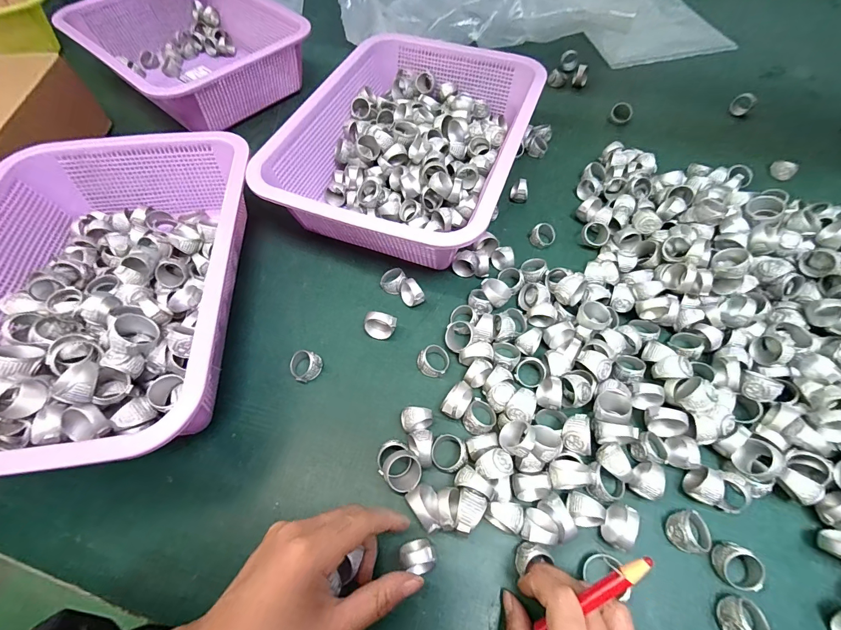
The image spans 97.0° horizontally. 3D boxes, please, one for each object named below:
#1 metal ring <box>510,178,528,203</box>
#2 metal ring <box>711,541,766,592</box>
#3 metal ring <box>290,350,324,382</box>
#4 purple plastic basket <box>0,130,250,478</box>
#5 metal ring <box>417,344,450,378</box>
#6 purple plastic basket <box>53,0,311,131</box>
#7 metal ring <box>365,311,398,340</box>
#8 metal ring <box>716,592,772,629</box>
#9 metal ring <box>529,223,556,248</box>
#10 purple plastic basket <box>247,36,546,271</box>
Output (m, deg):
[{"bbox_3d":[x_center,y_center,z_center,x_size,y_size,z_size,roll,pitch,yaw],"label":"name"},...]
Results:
[{"bbox_3d":[0.111,-0.138,0.415,0.018,0.024,0.018,0,60,0],"label":"metal ring"},{"bbox_3d":[0.204,0.161,0.237,0.024,0.015,0.026,0,60,0],"label":"metal ring"},{"bbox_3d":[-0.098,0.043,0.314,0.024,0.016,0.024,0,60,0],"label":"metal ring"},{"bbox_3d":[-0.260,-0.027,0.314,0.223,0.081,0.304,-5,60,-3],"label":"purple plastic basket"},{"bbox_3d":[0.010,0.039,0.315,0.026,0.012,0.027,35,66,-10],"label":"metal ring"},{"bbox_3d":[-0.319,-0.371,0.522,0.294,0.079,0.222,38,67,20],"label":"purple plastic basket"},{"bbox_3d":[-0.035,0.011,0.329,0.027,0.022,0.017,16,61,10],"label":"metal ring"},{"bbox_3d":[0.197,0.184,0.223,0.027,0.016,0.024,3,60,2],"label":"metal ring"},{"bbox_3d":[0.127,-0.082,0.385,0.022,0.019,0.019,28,64,15],"label":"metal ring"},{"bbox_3d":[-0.006,-0.190,0.411,0.222,0.077,0.293,19,62,11],"label":"purple plastic basket"}]

